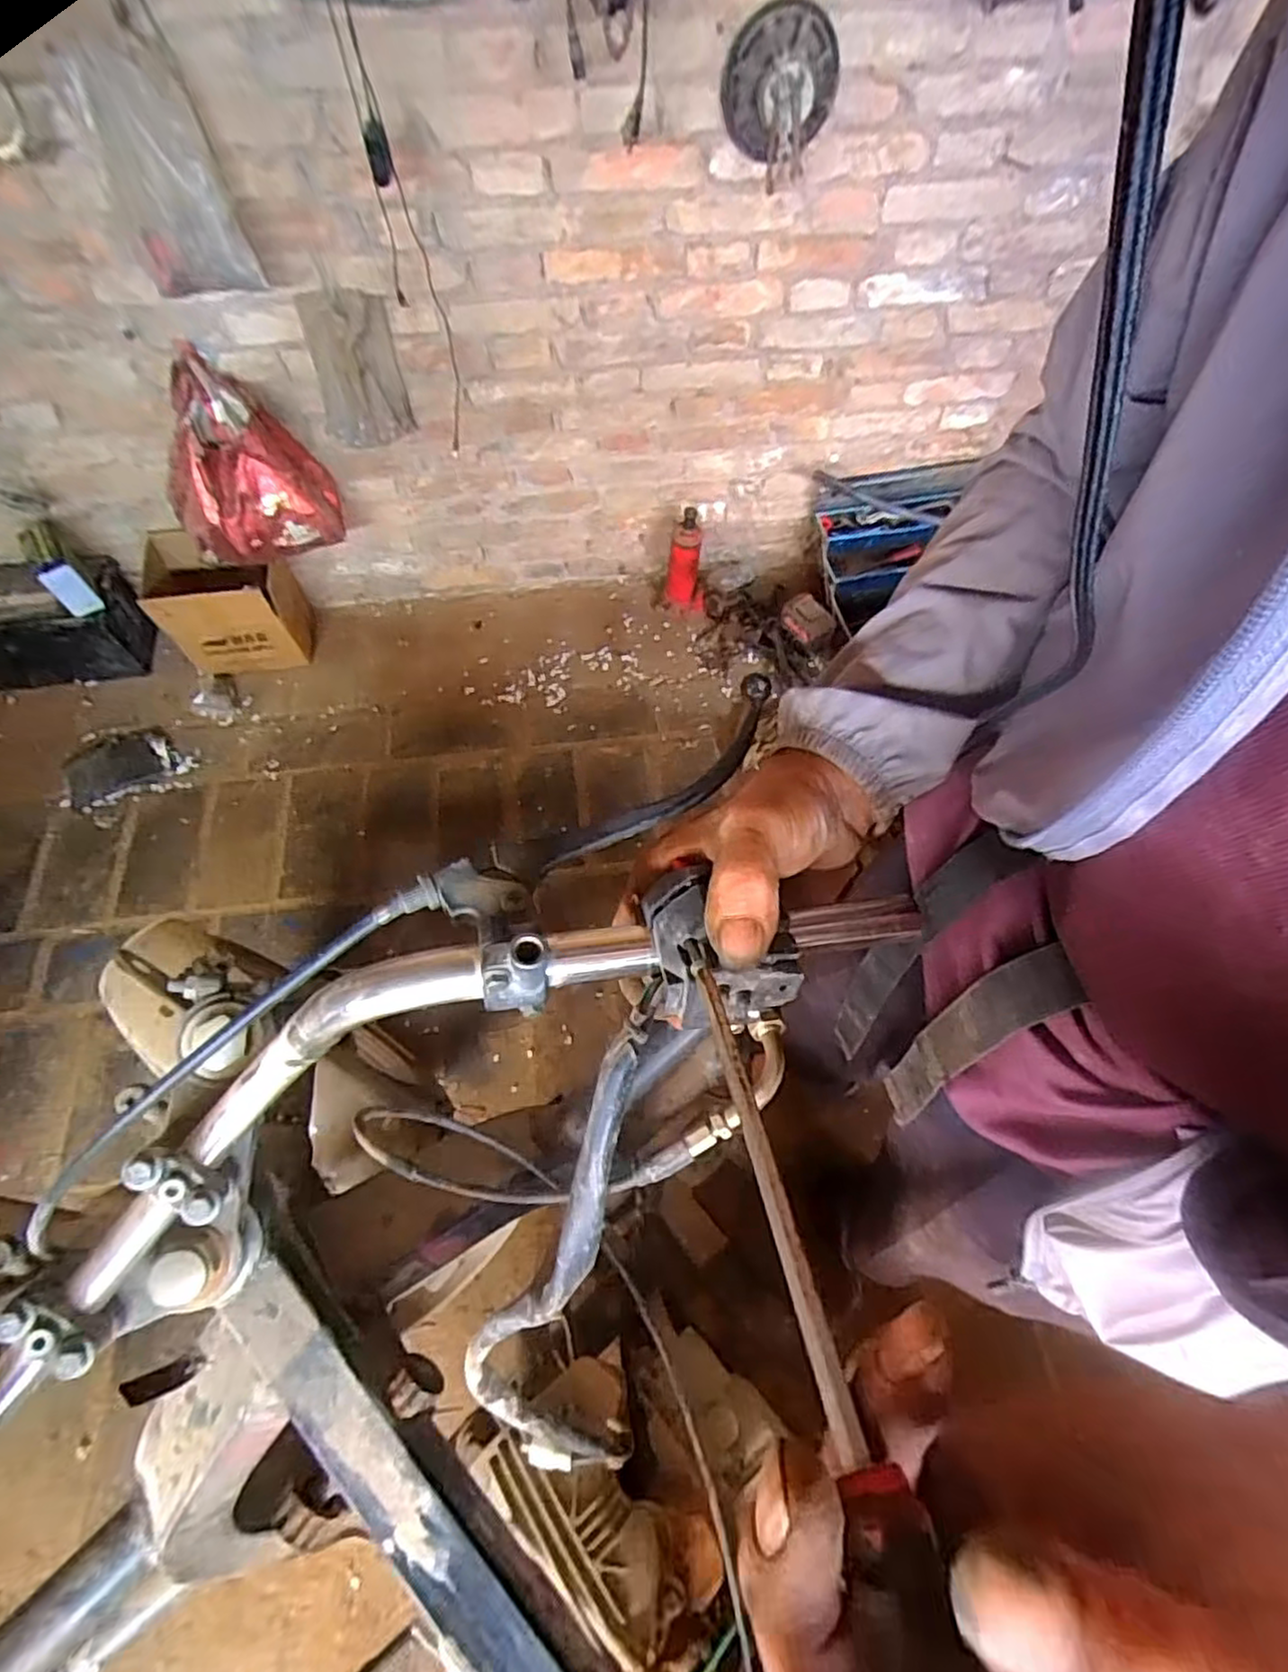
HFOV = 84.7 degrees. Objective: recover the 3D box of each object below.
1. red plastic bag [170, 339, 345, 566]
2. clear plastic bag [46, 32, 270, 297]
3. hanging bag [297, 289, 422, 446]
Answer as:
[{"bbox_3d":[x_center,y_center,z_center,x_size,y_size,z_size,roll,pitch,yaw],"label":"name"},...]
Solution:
[{"bbox_3d":[-0.758,-0.682,1.335,0.283,0.318,0.164,0,62,-1],"label":"red plastic bag"},{"bbox_3d":[-0.658,-0.878,0.956,0.184,0.279,0.034,4,68,9],"label":"clear plastic bag"},{"bbox_3d":[-0.511,-0.816,1.255,0.151,0.272,0.028,3,67,-2],"label":"hanging bag"}]

